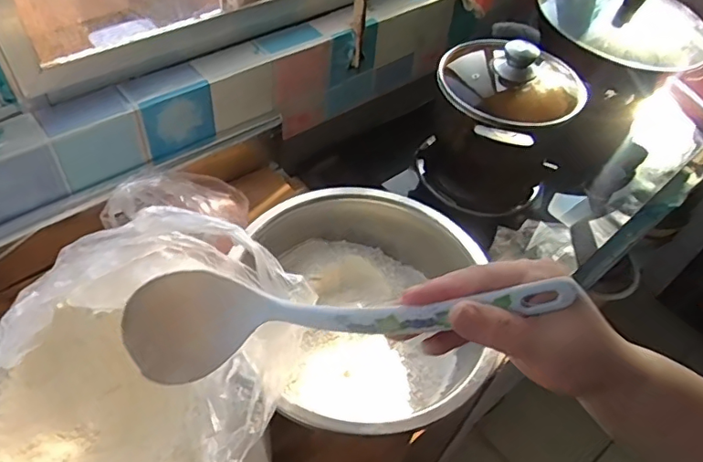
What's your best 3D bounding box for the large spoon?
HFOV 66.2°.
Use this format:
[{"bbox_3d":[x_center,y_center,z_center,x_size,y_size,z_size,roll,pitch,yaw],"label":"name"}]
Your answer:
[{"bbox_3d":[-0.006,0.049,0.310,0.254,0.067,0.053,-7,48,18],"label":"large spoon"}]

